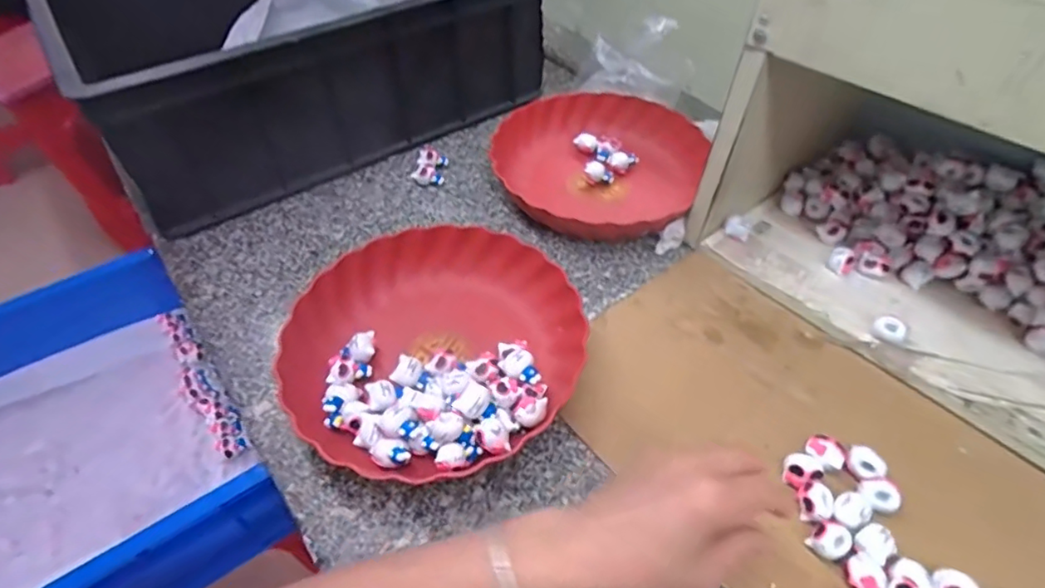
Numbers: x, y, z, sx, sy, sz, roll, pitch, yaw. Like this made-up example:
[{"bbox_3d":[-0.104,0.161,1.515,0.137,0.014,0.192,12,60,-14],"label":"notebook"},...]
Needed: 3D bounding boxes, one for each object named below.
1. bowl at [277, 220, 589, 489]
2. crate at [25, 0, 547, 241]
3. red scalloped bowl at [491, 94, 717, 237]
[{"bbox_3d":[-0.072,0.040,0.479,0.234,0.053,0.229,0,49,0],"label":"bowl"},{"bbox_3d":[-0.265,-0.306,0.705,0.486,0.168,0.321,-31,55,-24],"label":"crate"},{"bbox_3d":[0.083,-0.153,0.647,0.218,0.050,0.230,0,49,0],"label":"red scalloped bowl"}]

